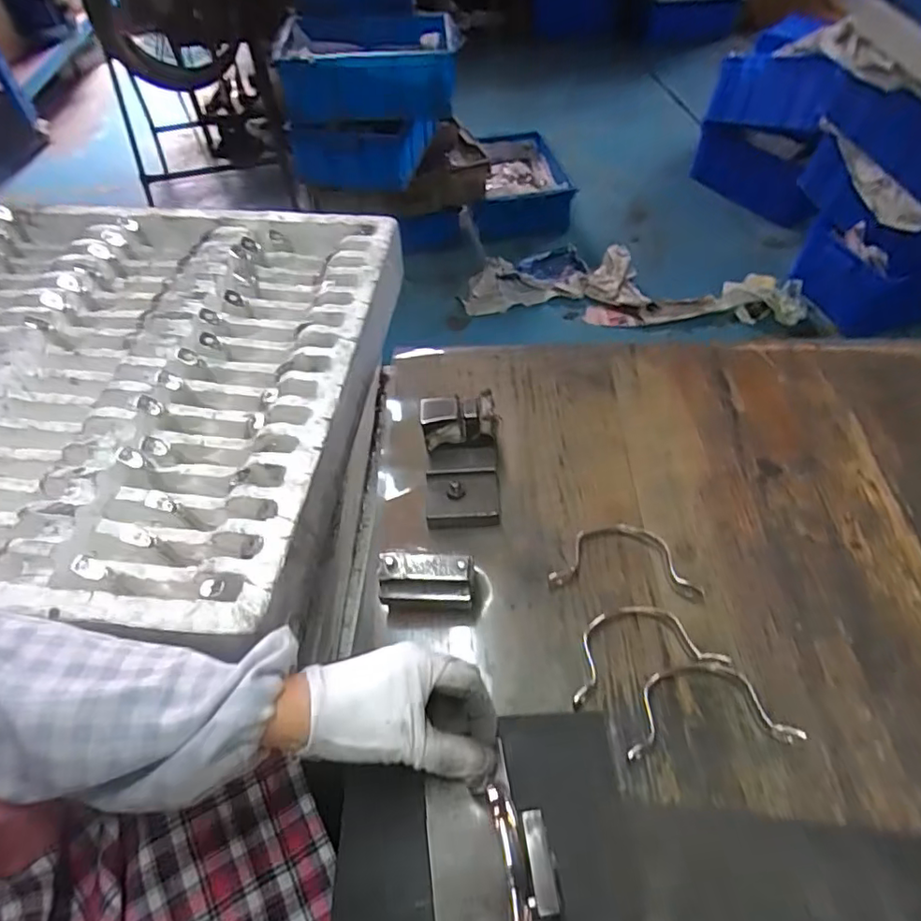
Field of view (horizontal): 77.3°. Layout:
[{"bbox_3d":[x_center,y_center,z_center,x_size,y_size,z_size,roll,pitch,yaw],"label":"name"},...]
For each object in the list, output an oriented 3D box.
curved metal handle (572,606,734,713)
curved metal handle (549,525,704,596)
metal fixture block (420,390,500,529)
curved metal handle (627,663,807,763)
[{"bbox_3d":[0.132,0.138,0.435,0.118,0.011,0.061,-12,54,-8],"label":"curved metal handle"},{"bbox_3d":[0.136,0.080,0.478,0.121,0.014,0.054,5,53,4],"label":"curved metal handle"},{"bbox_3d":[0.000,0.000,0.504,0.066,0.070,0.095,-2,53,-1],"label":"metal fixture block"},{"bbox_3d":[0.170,0.172,0.405,0.119,0.014,0.057,-5,53,-3],"label":"curved metal handle"}]

